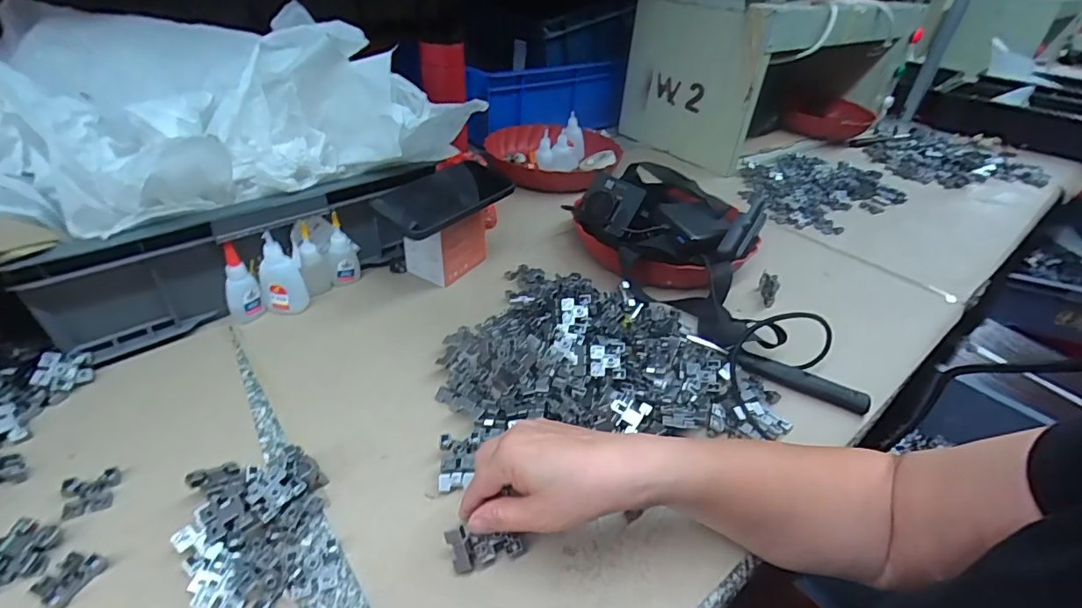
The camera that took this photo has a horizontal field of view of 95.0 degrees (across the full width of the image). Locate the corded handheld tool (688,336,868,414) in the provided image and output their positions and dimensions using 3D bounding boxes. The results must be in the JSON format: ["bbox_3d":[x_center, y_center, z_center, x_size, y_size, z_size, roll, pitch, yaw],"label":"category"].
[{"bbox_3d":[0.236,0.068,0.504,0.174,0.022,0.025,22,40,22],"label":"corded handheld tool"}]

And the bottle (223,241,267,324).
[{"bbox_3d":[-0.311,-0.022,0.509,0.031,0.084,0.019,-17,42,-27],"label":"bottle"}]

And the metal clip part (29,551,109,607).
[{"bbox_3d":[-0.302,0.173,0.316,0.028,0.006,0.032,15,38,13],"label":"metal clip part"}]

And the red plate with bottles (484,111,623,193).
[{"bbox_3d":[0.027,-0.279,0.906,0.240,0.081,0.248,3,37,-2],"label":"red plate with bottles"}]

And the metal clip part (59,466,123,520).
[{"bbox_3d":[-0.330,0.138,0.362,0.033,0.004,0.033,-14,41,-23],"label":"metal clip part"}]

